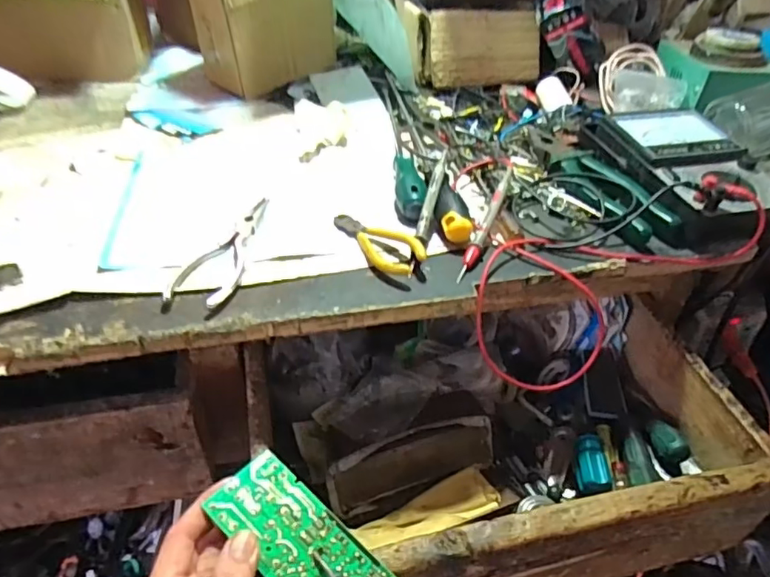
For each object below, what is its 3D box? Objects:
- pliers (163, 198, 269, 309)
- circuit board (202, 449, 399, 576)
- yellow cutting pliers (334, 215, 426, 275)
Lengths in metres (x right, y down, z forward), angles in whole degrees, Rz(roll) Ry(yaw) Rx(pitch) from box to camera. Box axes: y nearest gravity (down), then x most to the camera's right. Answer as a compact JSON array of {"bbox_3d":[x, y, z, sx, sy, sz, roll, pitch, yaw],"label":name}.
[{"bbox_3d":[-0.129,-0.035,0.465,0.047,0.009,0.150,9,40,6],"label":"pliers"},{"bbox_3d":[-0.044,0.163,0.343,0.139,0.005,0.056,40,50,19],"label":"circuit board"},{"bbox_3d":[-0.006,-0.044,0.472,0.039,0.021,0.097,-19,45,-25],"label":"yellow cutting pliers"}]

